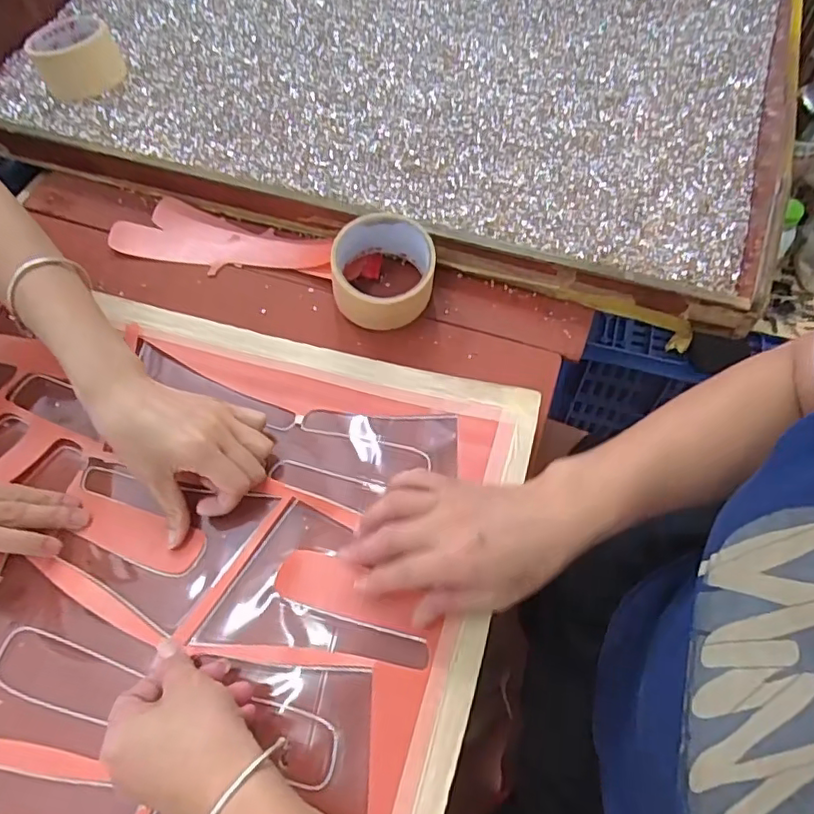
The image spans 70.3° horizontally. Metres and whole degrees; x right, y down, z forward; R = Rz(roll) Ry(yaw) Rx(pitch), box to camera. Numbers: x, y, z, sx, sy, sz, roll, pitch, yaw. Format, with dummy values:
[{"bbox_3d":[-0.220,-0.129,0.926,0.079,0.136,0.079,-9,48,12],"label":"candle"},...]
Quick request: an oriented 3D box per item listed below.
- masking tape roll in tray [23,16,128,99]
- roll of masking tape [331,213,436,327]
[{"bbox_3d":[-0.382,-0.406,0.670,0.093,0.046,0.109,-32,65,-15],"label":"masking tape roll in tray"},{"bbox_3d":[-0.020,-0.113,0.497,0.085,0.060,0.095,5,62,4],"label":"roll of masking tape"}]

